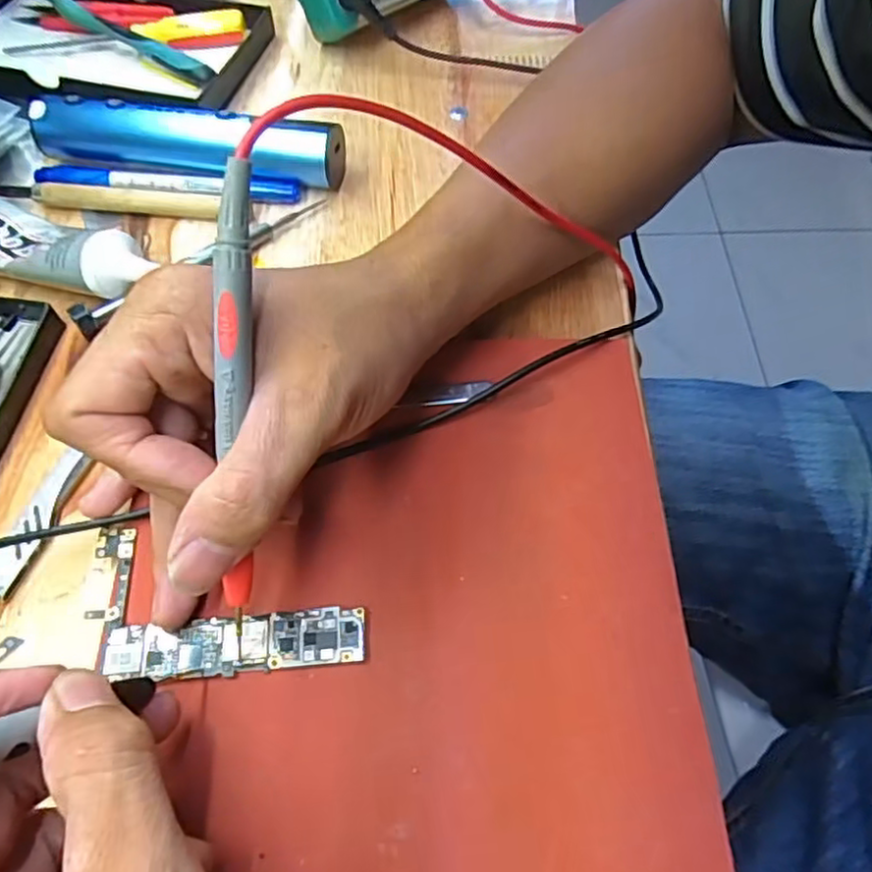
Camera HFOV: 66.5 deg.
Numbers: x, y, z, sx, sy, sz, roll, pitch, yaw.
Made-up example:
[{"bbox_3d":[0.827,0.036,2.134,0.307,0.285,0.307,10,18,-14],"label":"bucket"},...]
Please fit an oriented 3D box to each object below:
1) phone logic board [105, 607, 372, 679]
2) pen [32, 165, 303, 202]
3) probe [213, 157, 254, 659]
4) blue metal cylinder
[{"bbox_3d":[-0.065,0.068,0.218,0.083,0.004,0.019,-4,60,-2],"label":"phone logic board"},{"bbox_3d":[-0.133,-0.125,0.329,0.131,0.008,0.012,5,60,1],"label":"pen"},{"bbox_3d":[-0.058,-0.002,0.193,0.008,0.145,0.011,7,21,3],"label":"probe"},{"bbox_3d":[-0.123,-0.145,0.329,0.155,0.027,0.021,9,60,4],"label":"blue metal cylinder"}]

